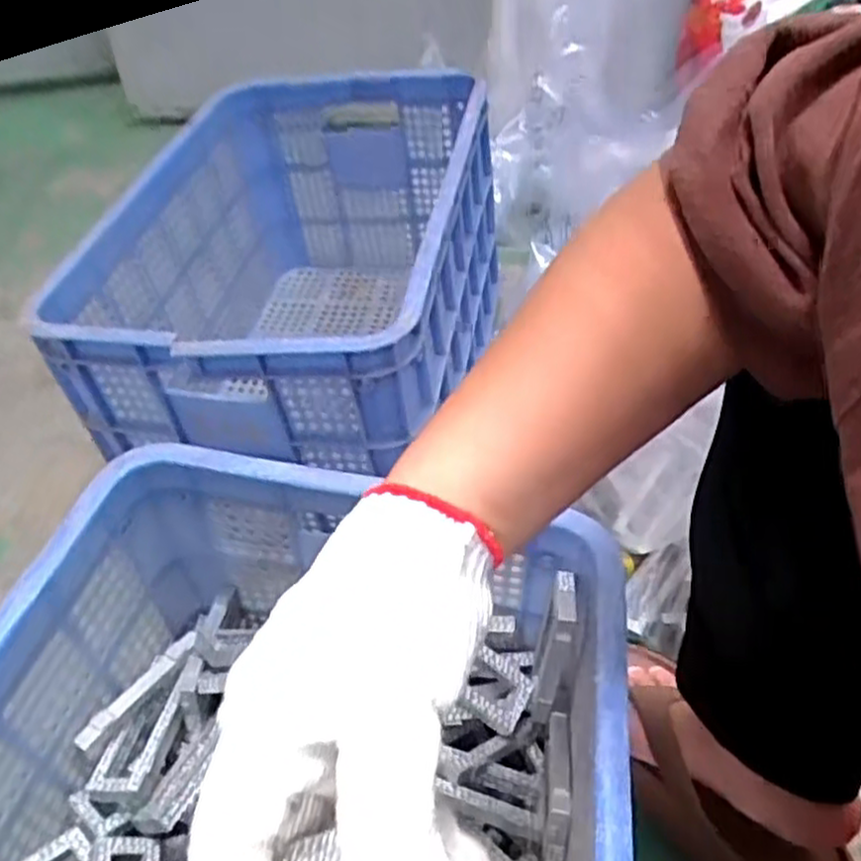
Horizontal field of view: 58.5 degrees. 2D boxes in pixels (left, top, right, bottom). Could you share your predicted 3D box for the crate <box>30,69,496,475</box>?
[{"bbox_3d":[-0.122,-0.148,0.857,0.346,0.301,0.505,9,46,10],"label":"crate"}]

